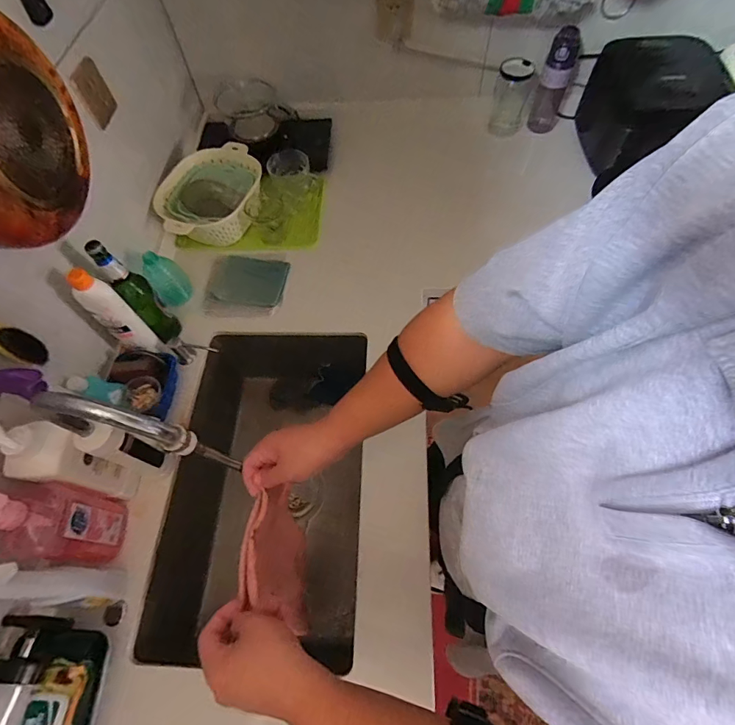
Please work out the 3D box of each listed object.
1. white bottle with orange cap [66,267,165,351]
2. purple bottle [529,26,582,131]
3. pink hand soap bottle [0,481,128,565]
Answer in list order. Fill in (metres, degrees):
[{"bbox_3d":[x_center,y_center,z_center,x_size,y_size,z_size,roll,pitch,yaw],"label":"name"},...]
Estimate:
[{"bbox_3d":[-0.457,-0.086,0.745,0.044,0.214,0.054,36,70,19],"label":"white bottle with orange cap"},{"bbox_3d":[0.504,-0.747,1.114,0.078,0.246,0.078,17,65,12],"label":"purple bottle"},{"bbox_3d":[-0.457,0.227,0.595,0.067,0.251,0.105,3,63,5],"label":"pink hand soap bottle"}]

